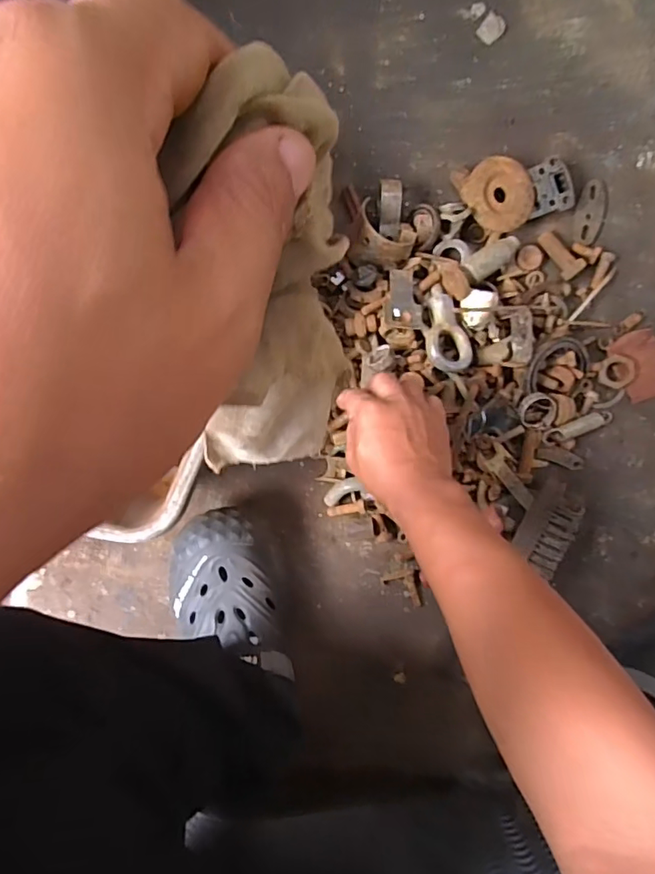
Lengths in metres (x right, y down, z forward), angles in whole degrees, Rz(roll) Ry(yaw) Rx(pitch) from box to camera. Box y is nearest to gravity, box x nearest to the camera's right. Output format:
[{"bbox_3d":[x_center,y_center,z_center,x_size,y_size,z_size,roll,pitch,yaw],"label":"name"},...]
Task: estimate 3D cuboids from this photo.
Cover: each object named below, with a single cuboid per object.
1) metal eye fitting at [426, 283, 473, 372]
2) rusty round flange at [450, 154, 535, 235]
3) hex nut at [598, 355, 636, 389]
[{"bbox_3d":[0.116,-0.108,0.514,0.044,0.015,0.090,-6,78,-3],"label":"metal eye fitting"},{"bbox_3d":[0.171,-0.242,0.530,0.073,0.026,0.068,-9,101,-8],"label":"rusty round flange"},{"bbox_3d":[0.300,-0.067,0.546,0.035,0.009,0.034,-25,92,17],"label":"hex nut"}]

